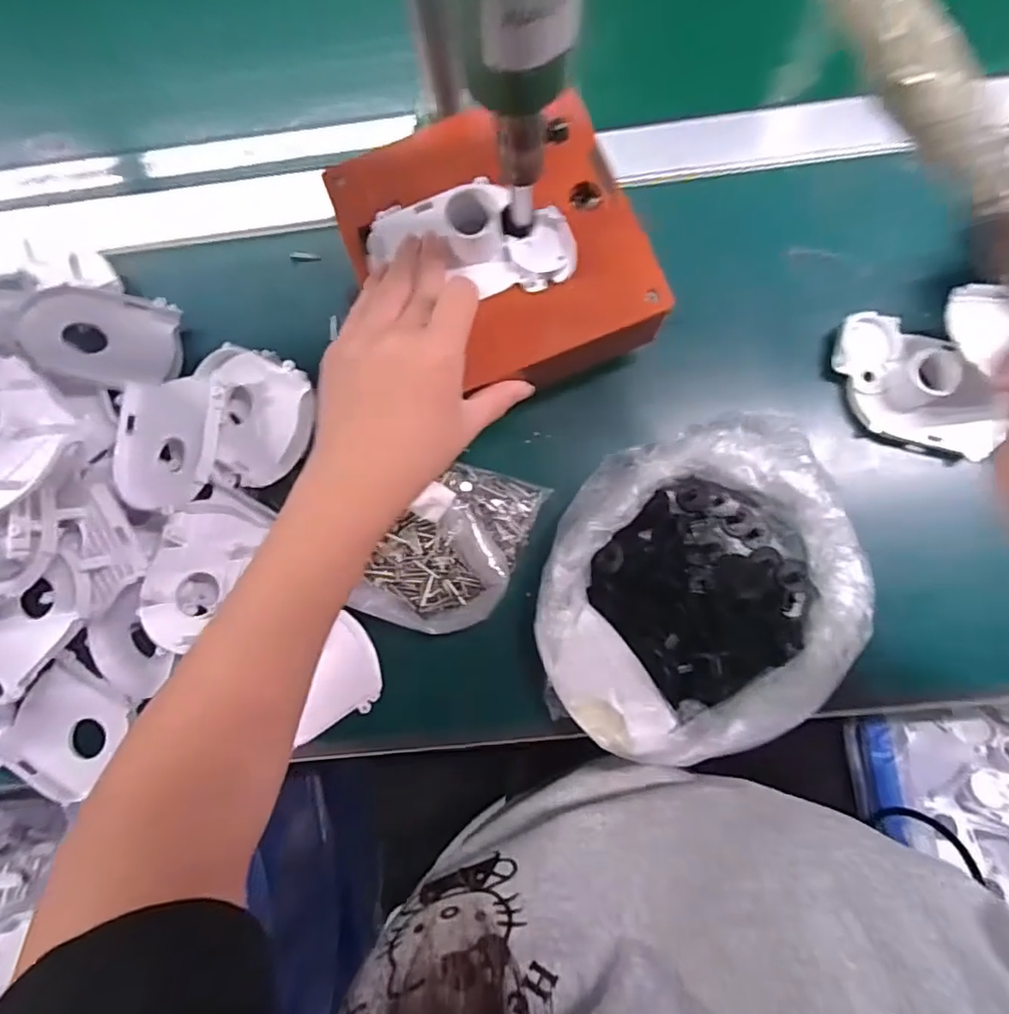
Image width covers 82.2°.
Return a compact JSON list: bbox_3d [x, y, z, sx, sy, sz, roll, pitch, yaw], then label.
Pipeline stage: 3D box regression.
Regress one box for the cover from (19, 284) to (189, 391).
[{"bbox_3d":[-0.251,-0.106,0.364,0.082,0.013,0.060,1,81,-33],"label":"cover"}]

